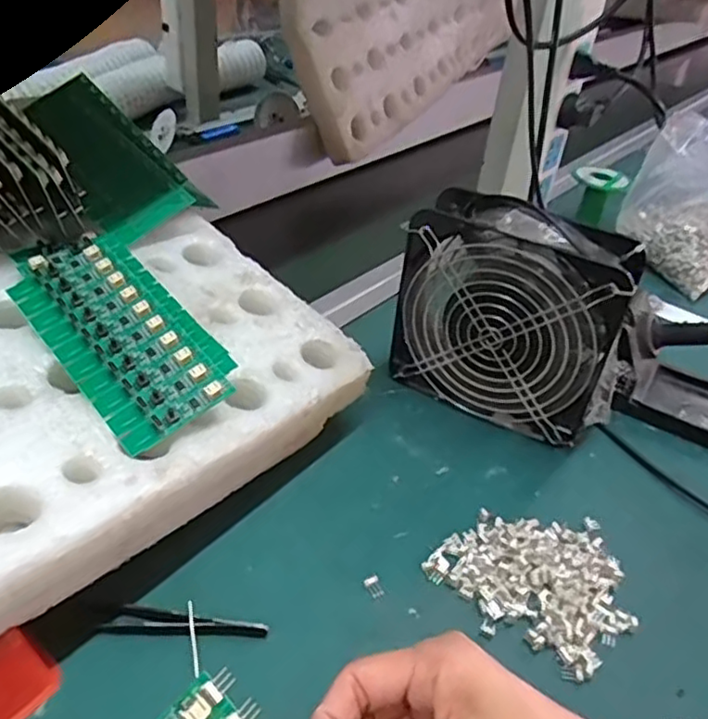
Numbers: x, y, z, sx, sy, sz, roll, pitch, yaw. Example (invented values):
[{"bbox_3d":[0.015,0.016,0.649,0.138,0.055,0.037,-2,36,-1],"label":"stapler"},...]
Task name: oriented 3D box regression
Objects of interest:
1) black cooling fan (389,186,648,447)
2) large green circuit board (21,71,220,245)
[{"bbox_3d":[0.112,-0.029,0.466,0.155,0.153,0.059,24,41,22],"label":"black cooling fan"},{"bbox_3d":[-0.184,-0.151,0.476,0.070,0.007,0.158,-38,72,-21],"label":"large green circuit board"}]

